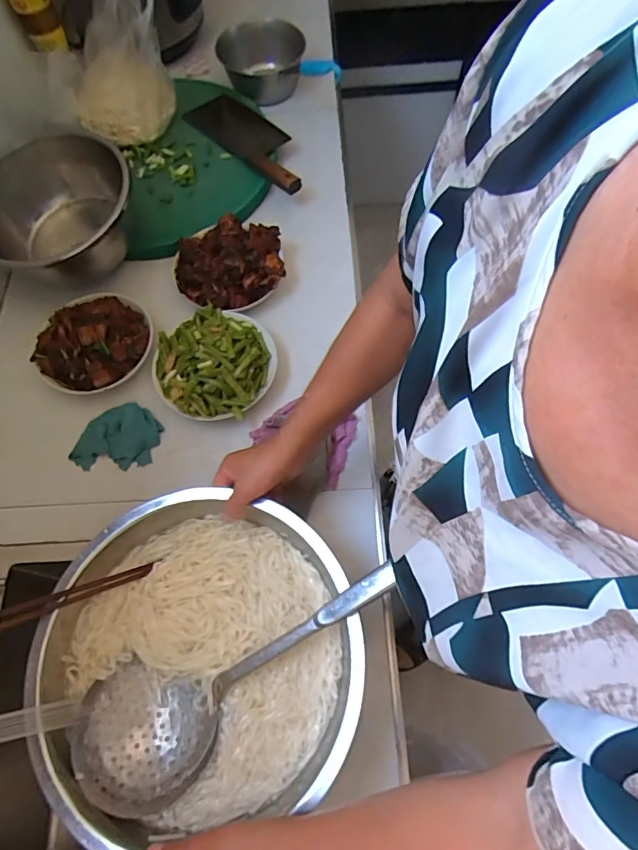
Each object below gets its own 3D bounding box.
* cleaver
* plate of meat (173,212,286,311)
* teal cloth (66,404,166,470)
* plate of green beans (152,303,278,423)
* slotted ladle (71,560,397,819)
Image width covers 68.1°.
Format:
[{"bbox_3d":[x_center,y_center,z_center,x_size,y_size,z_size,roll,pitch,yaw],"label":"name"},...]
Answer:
[{"bbox_3d":[-0.113,-0.545,0.899,0.298,0.029,0.132,40,73,18],"label":"cleaver"},{"bbox_3d":[-0.145,-0.264,0.746,0.173,0.067,0.166,-1,65,2],"label":"plate of meat"},{"bbox_3d":[-0.291,0.016,0.682,0.117,0.025,0.091,0,66,2],"label":"teal cloth"},{"bbox_3d":[-0.153,-0.095,0.688,0.175,0.069,0.172,-1,65,2],"label":"plate of green beans"},{"bbox_3d":[-0.077,0.254,0.483,0.364,0.062,0.131,-31,67,4],"label":"slotted ladle"}]

